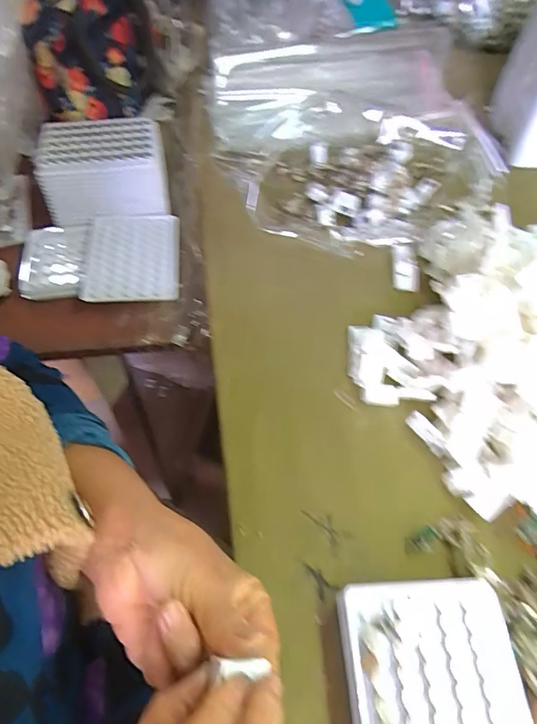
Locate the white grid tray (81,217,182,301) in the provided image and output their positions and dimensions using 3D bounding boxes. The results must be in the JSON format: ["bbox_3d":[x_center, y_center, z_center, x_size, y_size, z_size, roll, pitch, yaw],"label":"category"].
[{"bbox_3d":[-0.148,-0.112,0.517,0.097,0.019,0.117,-3,56,-4],"label":"white grid tray"}]

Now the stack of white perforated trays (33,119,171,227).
[{"bbox_3d":[-0.187,-0.217,0.548,0.132,0.068,0.099,-6,56,-6],"label":"stack of white perforated trays"}]

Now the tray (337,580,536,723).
[{"bbox_3d":[0.097,0.200,0.270,0.099,0.024,0.132,-2,56,-3],"label":"tray"}]

